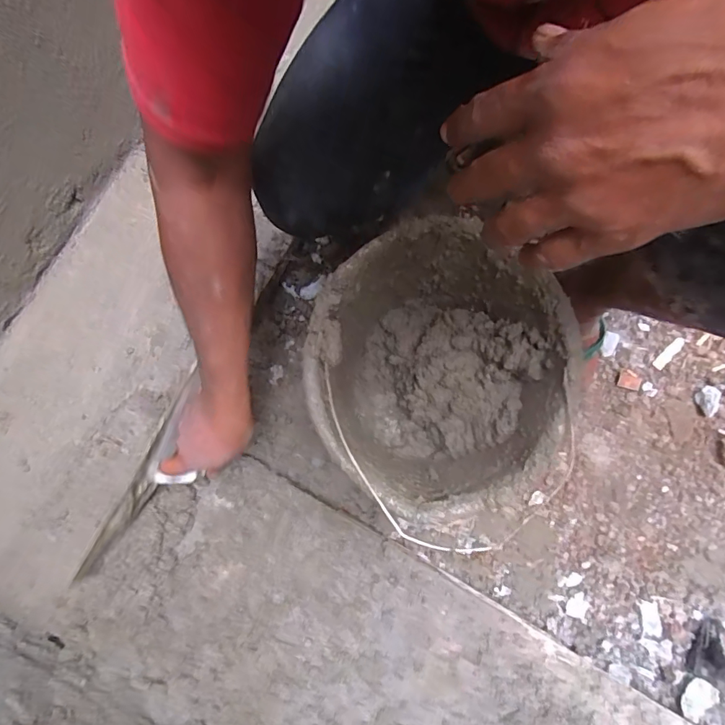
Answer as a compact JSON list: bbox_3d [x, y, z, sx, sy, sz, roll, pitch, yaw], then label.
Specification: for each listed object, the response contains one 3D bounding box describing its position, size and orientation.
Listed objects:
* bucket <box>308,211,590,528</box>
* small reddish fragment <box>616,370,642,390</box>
[{"bbox_3d":[0.079,0.020,0.558,0.270,0.218,0.277,-1,80,6],"label":"bucket"},{"bbox_3d":[0.394,0.026,0.674,0.032,0.006,0.030,19,82,9],"label":"small reddish fragment"}]

